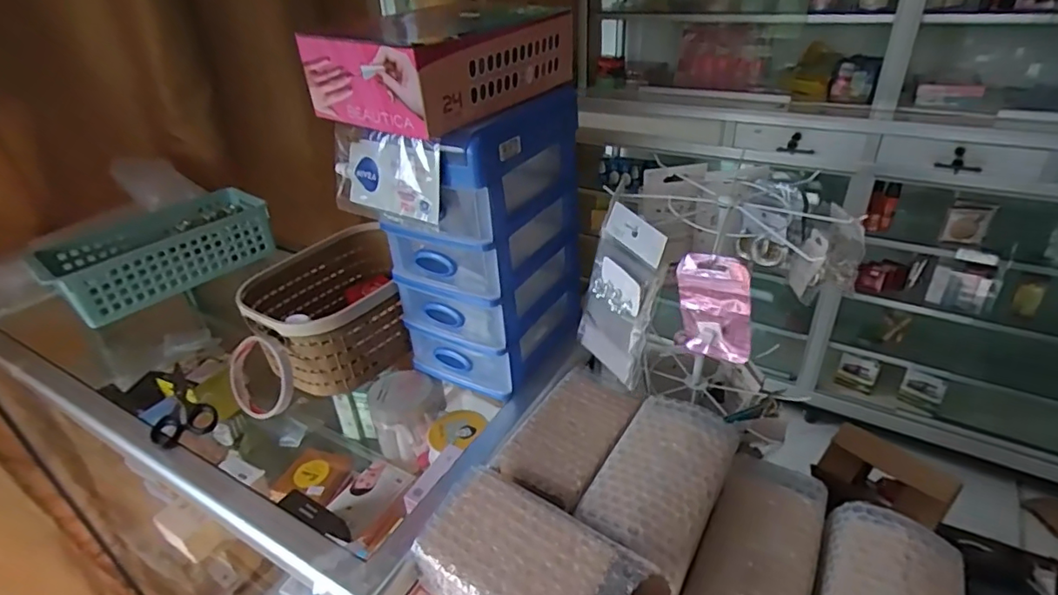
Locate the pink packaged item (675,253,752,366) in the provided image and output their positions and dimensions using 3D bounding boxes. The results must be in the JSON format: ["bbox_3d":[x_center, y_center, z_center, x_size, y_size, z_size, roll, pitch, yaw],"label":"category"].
[{"bbox_3d":[0.153,0.009,0.460,0.062,0.091,0.009,17,37,31],"label":"pink packaged item"}]

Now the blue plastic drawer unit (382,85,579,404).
[{"bbox_3d":[-0.045,-0.056,0.577,0.134,0.262,0.183,17,37,30],"label":"blue plastic drawer unit"}]

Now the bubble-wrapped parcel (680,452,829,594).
[{"bbox_3d":[0.198,0.226,0.487,0.090,0.088,0.165,14,36,27],"label":"bubble-wrapped parcel"}]

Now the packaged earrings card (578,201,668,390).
[{"bbox_3d":[0.082,0.000,0.512,0.018,0.155,0.079,-17,43,-33],"label":"packaged earrings card"}]

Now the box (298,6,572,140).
[{"bbox_3d":[-0.077,-0.206,0.493,0.143,0.067,0.196,17,37,30],"label":"box"}]

